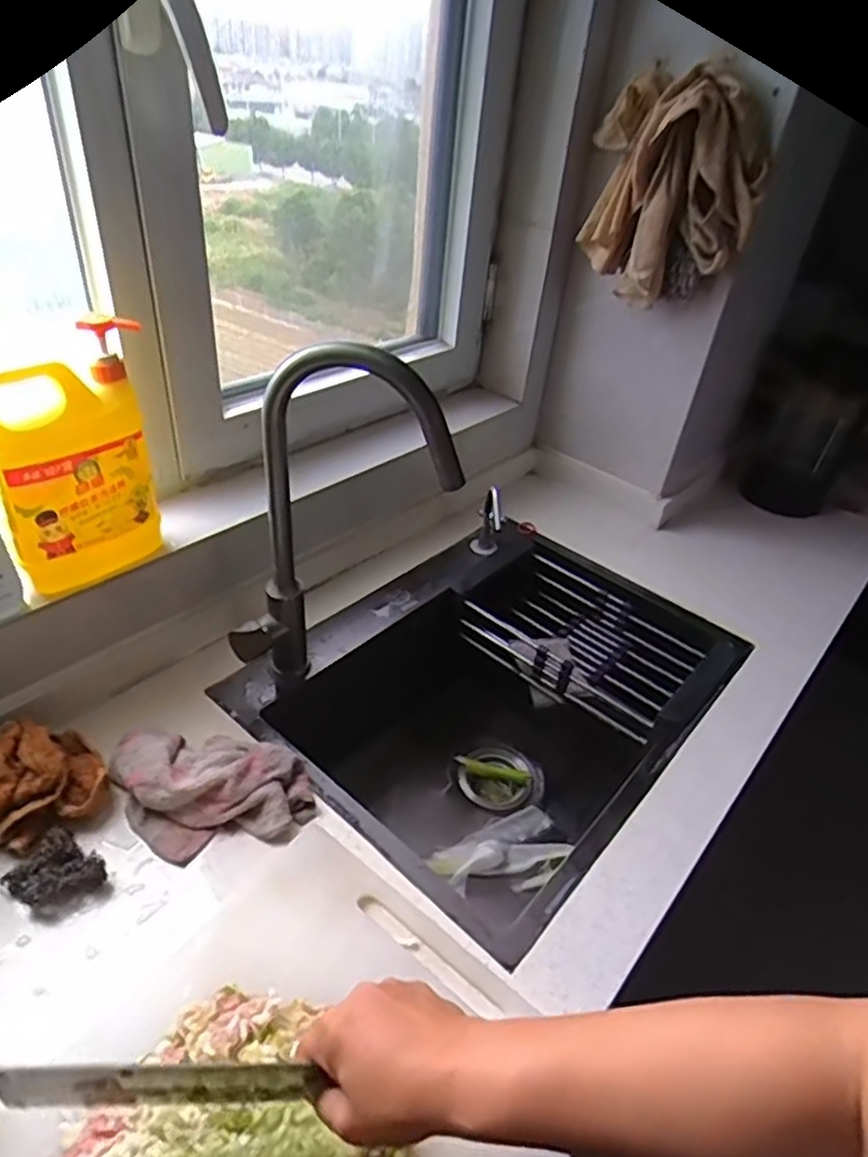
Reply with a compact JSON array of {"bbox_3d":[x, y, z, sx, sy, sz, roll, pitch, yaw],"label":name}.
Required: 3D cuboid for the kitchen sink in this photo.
[{"bbox_3d":[0.074,0.203,0.928,0.444,0.245,0.565,31,44,28],"label":"kitchen sink"}]

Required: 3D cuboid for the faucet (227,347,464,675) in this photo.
[{"bbox_3d":[-0.097,-0.035,0.692,0.221,0.405,0.043,5,38,-2],"label":"faucet"}]

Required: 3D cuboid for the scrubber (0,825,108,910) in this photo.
[{"bbox_3d":[-0.325,0.256,0.586,0.065,0.031,0.058,22,40,19],"label":"scrubber"}]

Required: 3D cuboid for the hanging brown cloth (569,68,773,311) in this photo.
[{"bbox_3d":[0.264,-0.429,0.763,0.063,0.221,0.258,-9,40,-19],"label":"hanging brown cloth"}]

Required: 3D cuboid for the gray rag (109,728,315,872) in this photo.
[{"bbox_3d":[-0.218,0.205,0.654,0.200,0.047,0.119,5,38,-2],"label":"gray rag"}]

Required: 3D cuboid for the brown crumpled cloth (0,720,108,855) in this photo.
[{"bbox_3d":[-0.373,0.189,0.631,0.113,0.068,0.098,-27,49,-36],"label":"brown crumpled cloth"}]

